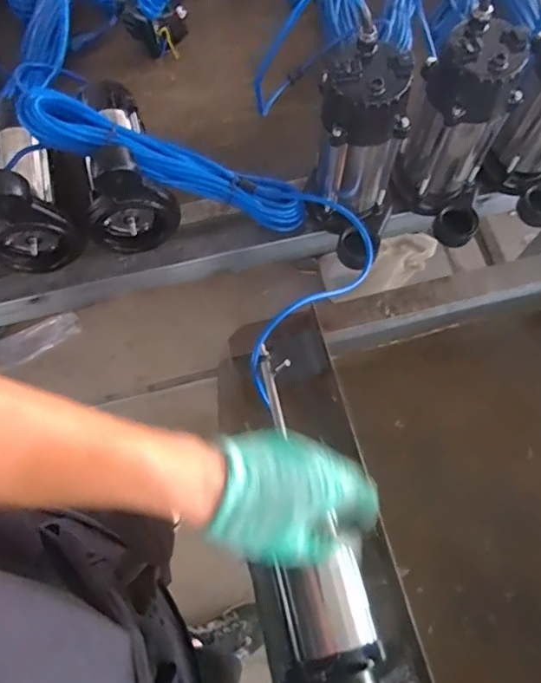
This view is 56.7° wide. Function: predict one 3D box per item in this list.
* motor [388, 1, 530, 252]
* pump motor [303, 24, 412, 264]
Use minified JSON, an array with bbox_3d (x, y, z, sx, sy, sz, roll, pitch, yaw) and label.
[{"bbox_3d":[0.227,-0.238,0.609,0.115,0.222,0.130,11,70,6],"label":"motor"},{"bbox_3d":[0.115,-0.220,0.611,0.111,0.235,0.150,-31,71,-10],"label":"pump motor"}]

